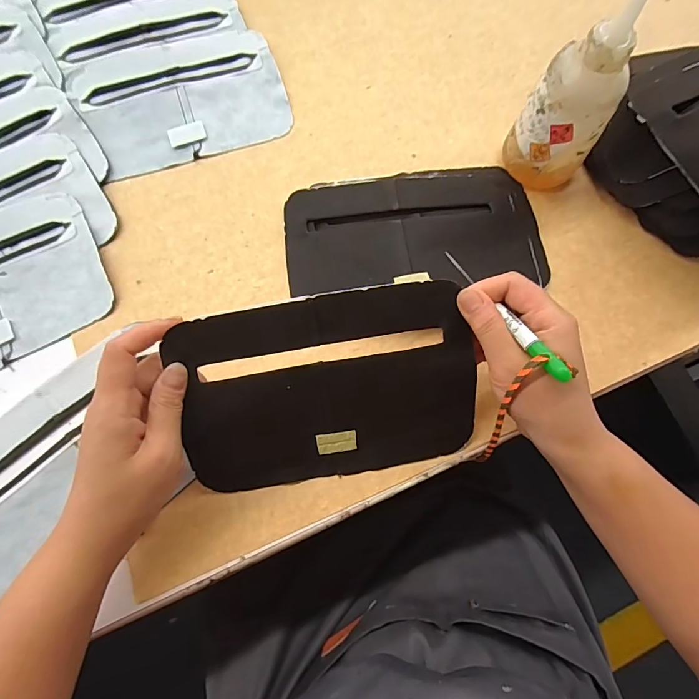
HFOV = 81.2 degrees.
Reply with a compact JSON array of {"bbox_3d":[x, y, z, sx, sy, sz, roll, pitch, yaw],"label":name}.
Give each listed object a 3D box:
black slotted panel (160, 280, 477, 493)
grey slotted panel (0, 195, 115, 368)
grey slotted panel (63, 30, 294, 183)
[{"bbox_3d":[-0.012,0.029,0.271,0.190,0.008,0.128,-10,110,-3],"label":"black slotted panel"},{"bbox_3d":[-0.294,-0.047,0.330,0.180,0.004,0.131,-27,79,-7],"label":"grey slotted panel"},{"bbox_3d":[-0.157,-0.236,0.383,0.188,0.004,0.129,-17,78,-5],"label":"grey slotted panel"}]

